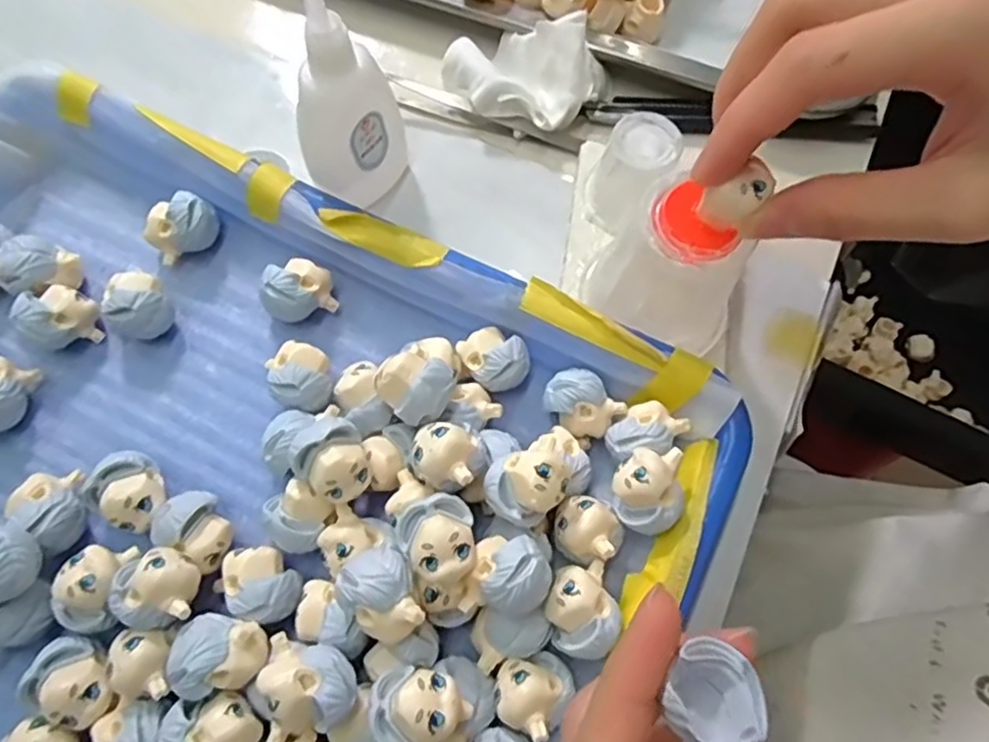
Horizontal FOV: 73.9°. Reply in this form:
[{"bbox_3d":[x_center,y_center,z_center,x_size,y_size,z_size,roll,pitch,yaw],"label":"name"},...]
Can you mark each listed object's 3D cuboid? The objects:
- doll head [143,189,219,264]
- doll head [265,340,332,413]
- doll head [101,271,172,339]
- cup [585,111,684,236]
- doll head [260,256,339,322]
[{"bbox_3d":[-0.128,-0.059,0.269,0.027,0.021,0.018,-24,74,-10],"label":"doll head"},{"bbox_3d":[-0.072,0.002,0.248,0.020,0.021,0.027,-14,72,-6],"label":"doll head"},{"bbox_3d":[-0.139,-0.026,0.257,0.019,0.023,0.024,-26,74,-10],"label":"doll head"},{"bbox_3d":[0.056,-0.081,0.270,0.031,0.034,0.035,16,71,3],"label":"cup"},{"bbox_3d":[-0.077,-0.031,0.260,0.027,0.023,0.020,-35,76,-13],"label":"doll head"}]

